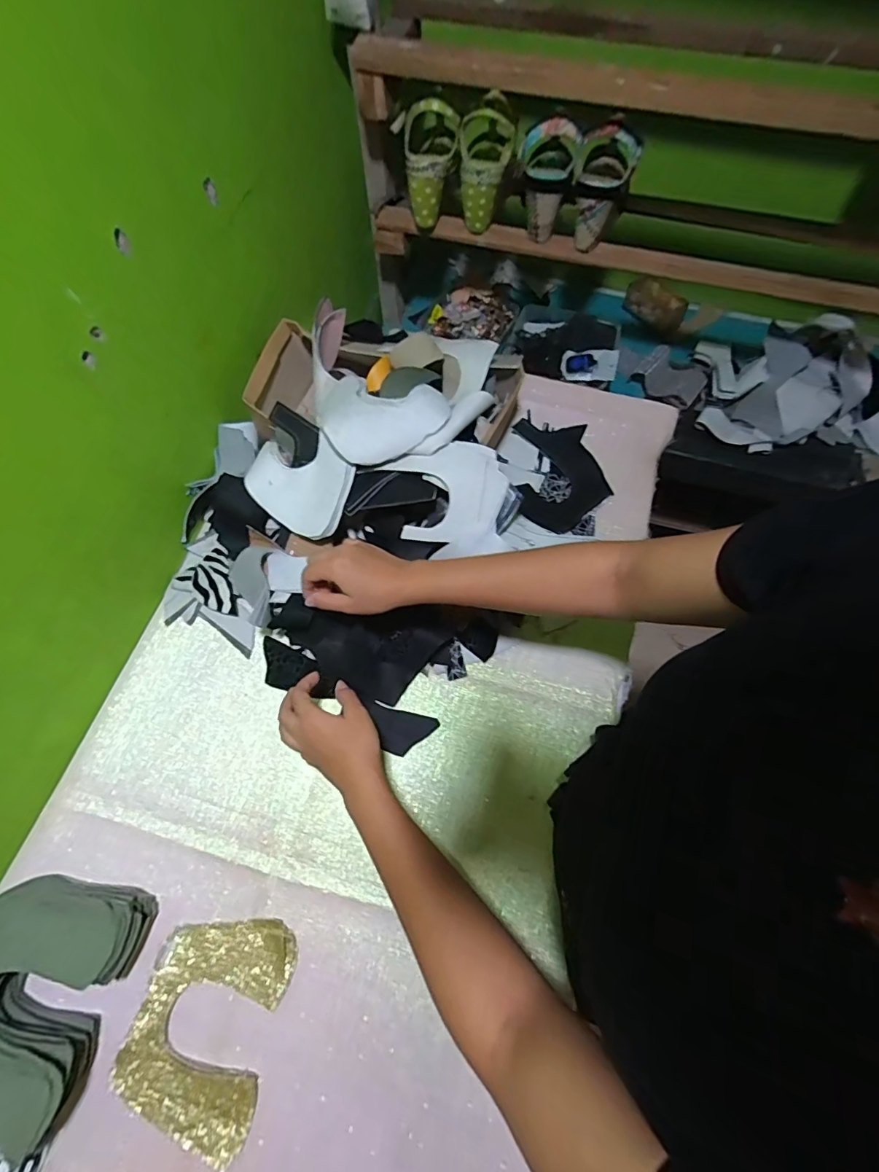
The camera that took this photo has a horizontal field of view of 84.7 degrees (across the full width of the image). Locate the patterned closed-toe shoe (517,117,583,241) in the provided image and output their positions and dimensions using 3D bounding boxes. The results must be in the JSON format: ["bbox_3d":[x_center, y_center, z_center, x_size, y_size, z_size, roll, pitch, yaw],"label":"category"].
[{"bbox_3d":[0.157,-0.599,0.703,0.081,0.126,0.098,7,66,2],"label":"patterned closed-toe shoe"}]

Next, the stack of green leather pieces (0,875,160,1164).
[{"bbox_3d":[-0.378,0.372,0.436,0.169,0.068,0.182,11,68,3],"label":"stack of green leather pieces"}]

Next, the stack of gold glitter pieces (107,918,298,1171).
[{"bbox_3d":[-0.219,0.411,0.455,0.128,0.018,0.170,12,68,4],"label":"stack of gold glitter pieces"}]

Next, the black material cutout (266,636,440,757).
[{"bbox_3d":[-0.119,0.135,0.582,0.232,0.018,0.054,24,72,9],"label":"black material cutout"}]

